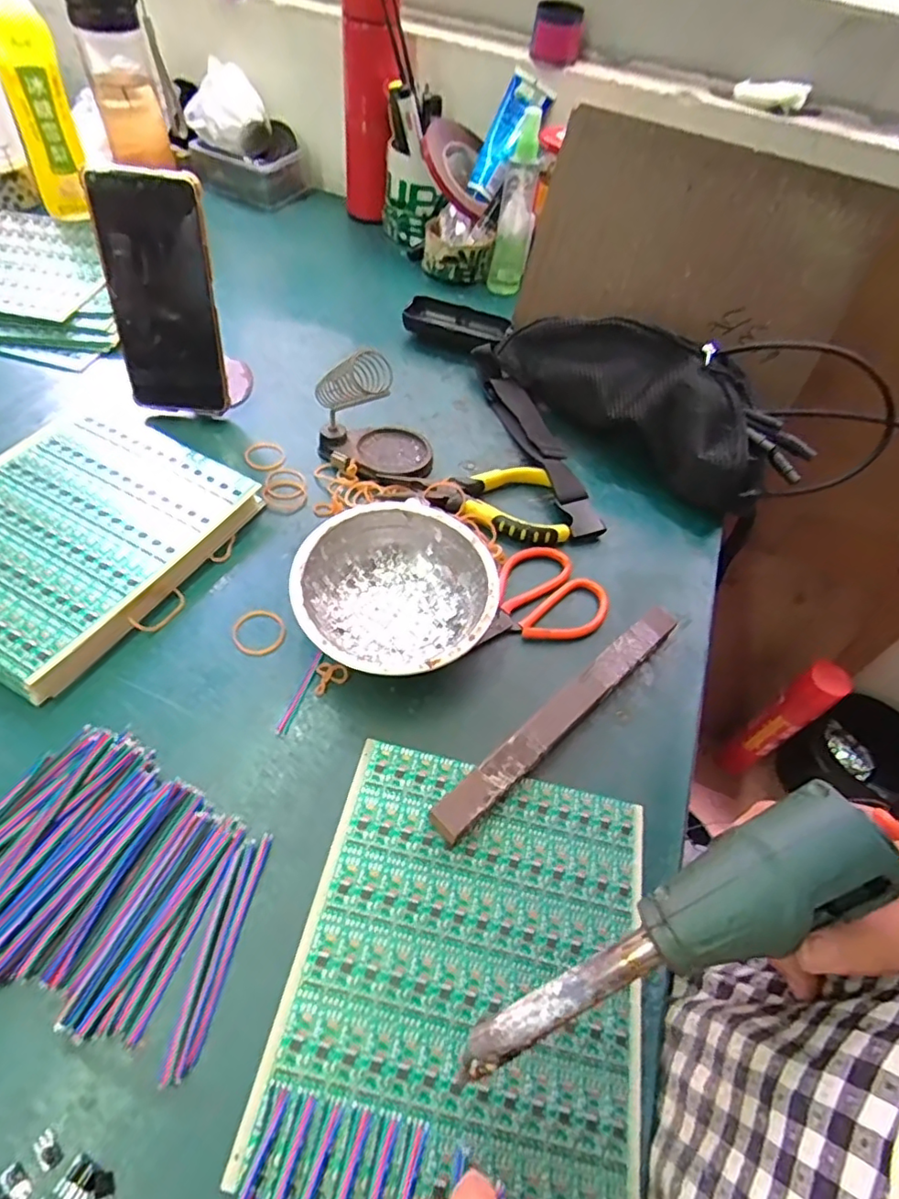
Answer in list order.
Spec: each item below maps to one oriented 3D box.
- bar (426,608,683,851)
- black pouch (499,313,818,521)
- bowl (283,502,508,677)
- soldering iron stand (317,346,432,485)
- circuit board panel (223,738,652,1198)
[{"bbox_3d":[0.075,0.068,0.366,0.219,0.021,0.021,-34,65,-29],"label":"bar"},{"bbox_3d":[0.164,-0.177,0.523,0.276,0.094,0.064,38,57,21],"label":"black pouch"},{"bbox_3d":[-0.034,-0.001,0.388,0.125,0.049,0.124,5,53,-6],"label":"bowl"},{"bbox_3d":[-0.059,-0.146,0.483,0.093,0.067,0.072,17,52,6],"label":"soldering iron stand"},{"bbox_3d":[0.013,0.172,0.288,0.165,0.010,0.185,11,50,6],"label":"circuit board panel"}]

